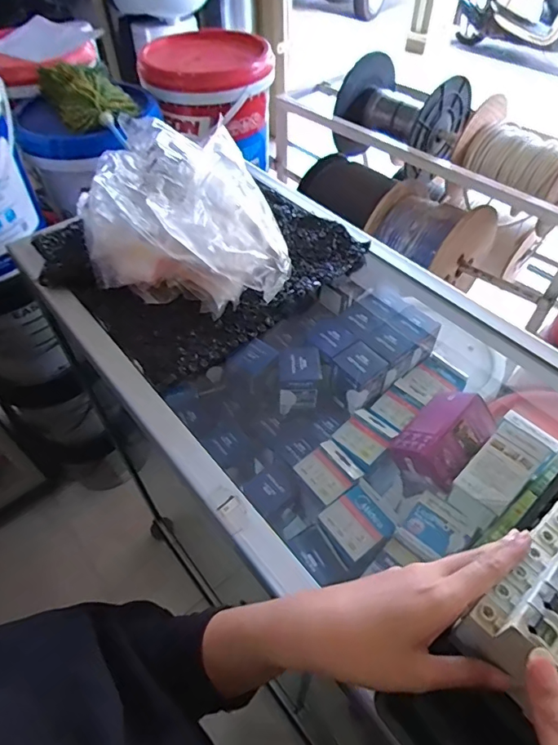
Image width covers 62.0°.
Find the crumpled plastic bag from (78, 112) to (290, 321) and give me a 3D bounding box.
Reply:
[{"bbox_3d":[-0.122,-0.195,0.550,0.210,0.153,0.227,-18,52,-13],"label":"crumpled plastic bag"}]

